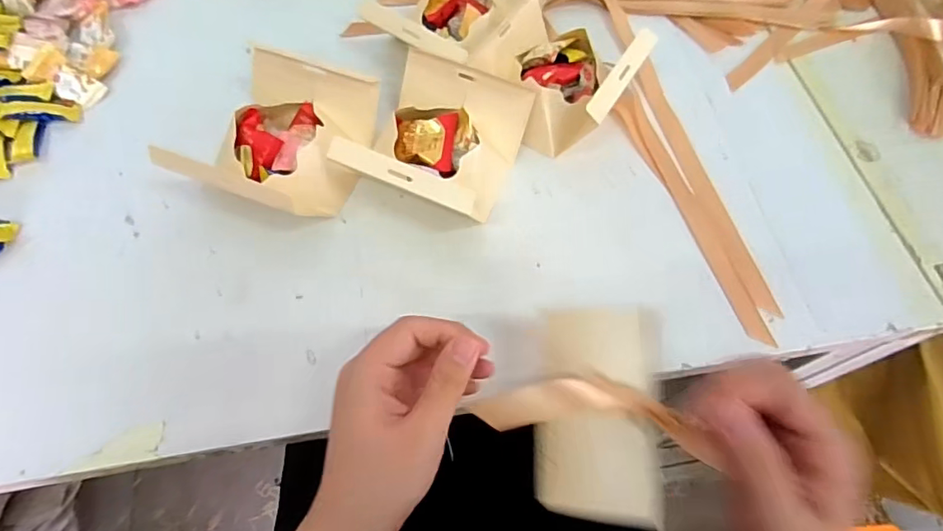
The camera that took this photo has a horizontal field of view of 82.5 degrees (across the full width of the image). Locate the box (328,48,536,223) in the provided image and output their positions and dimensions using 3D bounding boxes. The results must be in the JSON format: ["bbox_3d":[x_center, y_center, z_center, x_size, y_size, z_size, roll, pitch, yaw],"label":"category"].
[{"bbox_3d":[-0.029,-0.109,0.482,0.125,0.070,0.153,21,63,10],"label":"box"}]

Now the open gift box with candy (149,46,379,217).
[{"bbox_3d":[-0.163,-0.112,0.479,0.129,0.072,0.142,12,62,5],"label":"open gift box with candy"}]

